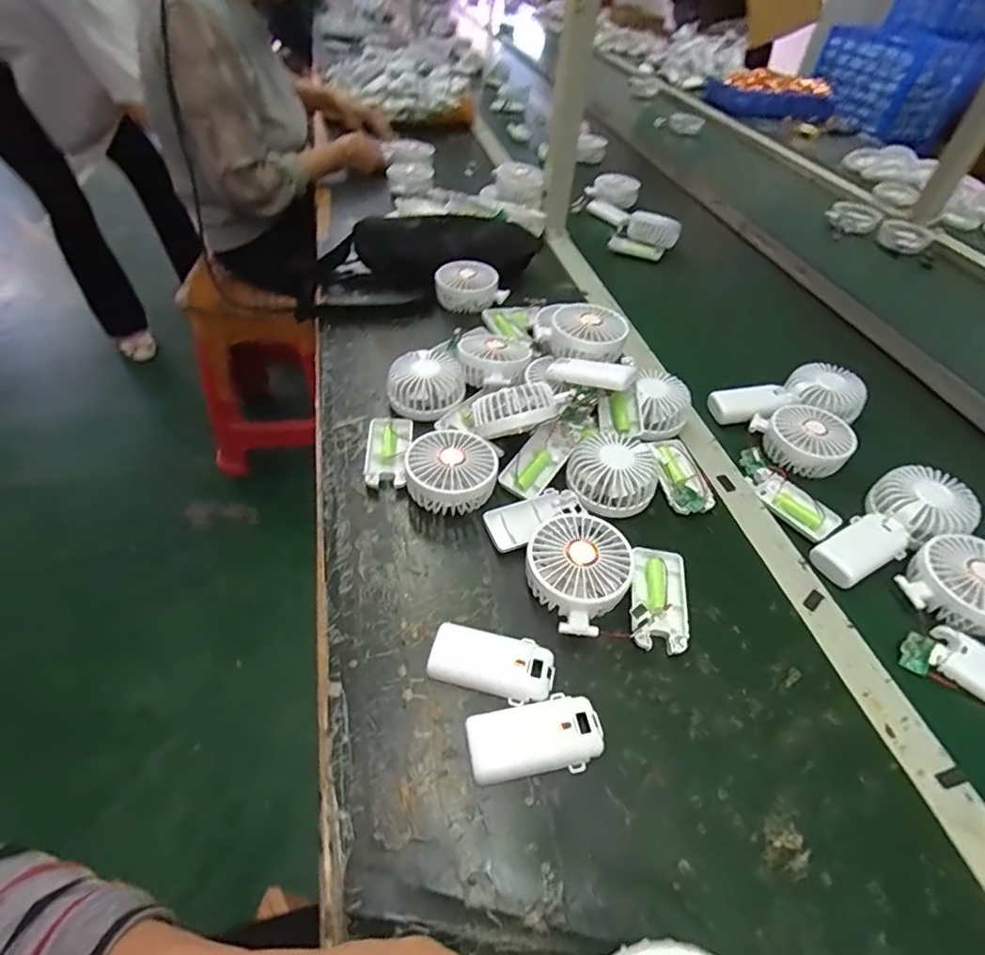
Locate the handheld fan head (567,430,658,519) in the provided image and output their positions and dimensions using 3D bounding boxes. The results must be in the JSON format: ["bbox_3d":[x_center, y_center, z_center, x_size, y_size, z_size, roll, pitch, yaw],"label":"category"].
[{"bbox_3d":[0.118,-0.003,0.517,0.080,0.038,0.080,3,47,-3],"label":"handheld fan head"}]

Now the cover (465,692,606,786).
[{"bbox_3d":[0.030,0.179,0.366,0.091,0.014,0.046,-7,48,-12],"label":"cover"}]

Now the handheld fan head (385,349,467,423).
[{"bbox_3d":[-0.074,-0.109,0.599,0.084,0.035,0.081,0,47,-5],"label":"handheld fan head"}]

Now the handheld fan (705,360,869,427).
[{"bbox_3d":[0.358,-0.100,0.653,0.179,0.038,0.075,-10,48,1],"label":"handheld fan"}]

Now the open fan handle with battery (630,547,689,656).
[{"bbox_3d":[0.140,0.103,0.446,0.045,0.018,0.093,13,47,7],"label":"open fan handle with battery"}]

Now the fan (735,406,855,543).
[{"bbox_3d":[0.332,-0.021,0.578,0.099,0.045,0.172,21,49,14],"label":"fan"}]

